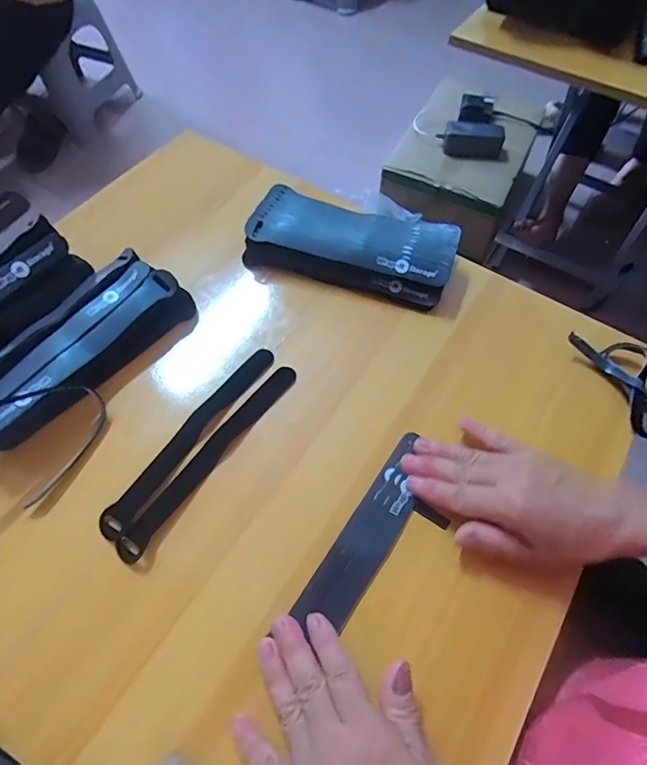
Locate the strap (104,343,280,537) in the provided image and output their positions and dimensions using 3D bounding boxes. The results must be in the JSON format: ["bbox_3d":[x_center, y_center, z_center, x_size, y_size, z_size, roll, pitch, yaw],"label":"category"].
[{"bbox_3d":[-0.108,0.042,0.387,0.022,0.006,0.195,35,65,6],"label":"strap"}]

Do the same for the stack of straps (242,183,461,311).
[{"bbox_3d":[0.028,-0.140,0.467,0.199,0.036,0.087,15,61,9],"label":"stack of straps"}]

